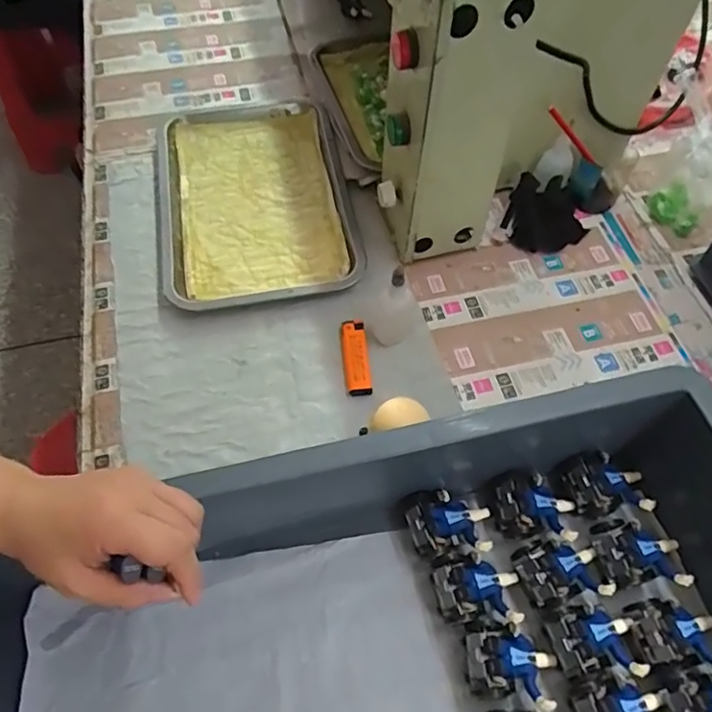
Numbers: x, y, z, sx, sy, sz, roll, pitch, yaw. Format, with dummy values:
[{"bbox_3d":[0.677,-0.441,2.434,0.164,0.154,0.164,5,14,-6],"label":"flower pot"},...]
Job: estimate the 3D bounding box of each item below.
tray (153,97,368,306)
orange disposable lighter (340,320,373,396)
[{"bbox_3d":[-0.124,-0.191,0.665,0.221,0.025,0.307,-9,61,-5],"label":"tray"},{"bbox_3d":[0.000,0.000,0.559,0.024,0.012,0.078,-6,60,-3],"label":"orange disposable lighter"}]

